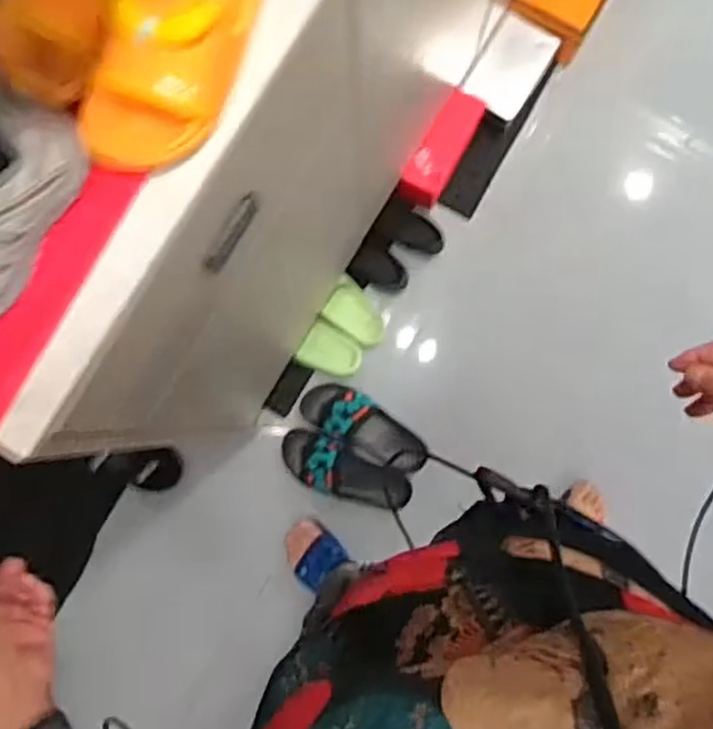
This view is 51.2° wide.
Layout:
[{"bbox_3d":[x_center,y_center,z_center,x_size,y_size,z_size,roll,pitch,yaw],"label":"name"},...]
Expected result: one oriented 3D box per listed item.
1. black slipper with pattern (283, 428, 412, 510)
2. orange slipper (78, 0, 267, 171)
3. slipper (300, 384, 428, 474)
[{"bbox_3d":[-0.020,0.212,1.448,0.270,0.070,0.104,27,82,-1],"label":"black slipper with pattern"},{"bbox_3d":[-0.110,-0.218,0.483,0.076,0.059,0.188,28,82,-1],"label":"orange slipper"},{"bbox_3d":[0.018,0.118,1.463,0.269,0.079,0.103,30,82,0],"label":"slipper"}]

